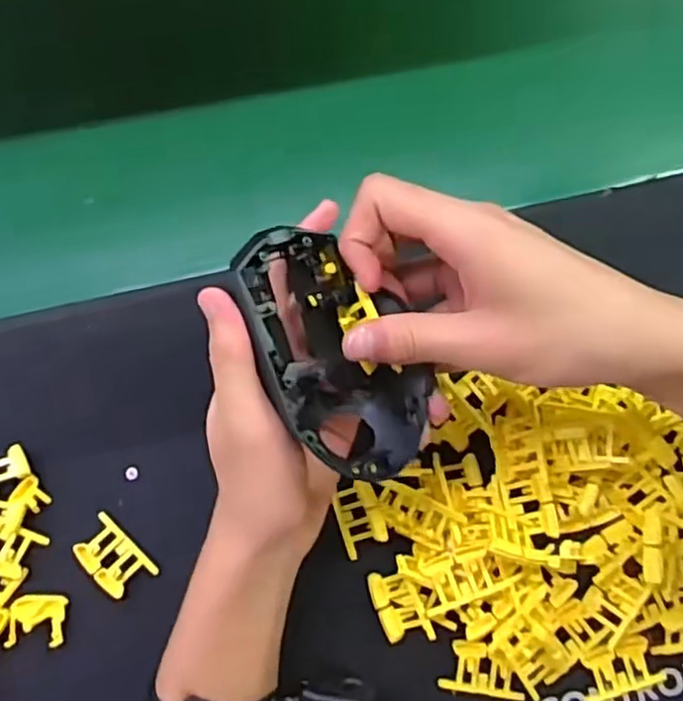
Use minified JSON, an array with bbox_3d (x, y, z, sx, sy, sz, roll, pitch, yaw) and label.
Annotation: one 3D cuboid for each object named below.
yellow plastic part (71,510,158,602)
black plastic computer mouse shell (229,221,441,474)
[{"bbox_3d":[-0.123,0.112,0.380,0.043,0.009,0.027,41,78,10],"label":"yellow plastic part"},{"bbox_3d":[-0.003,-0.001,0.322,0.065,0.043,0.116,-31,96,-8],"label":"black plastic computer mouse shell"}]

